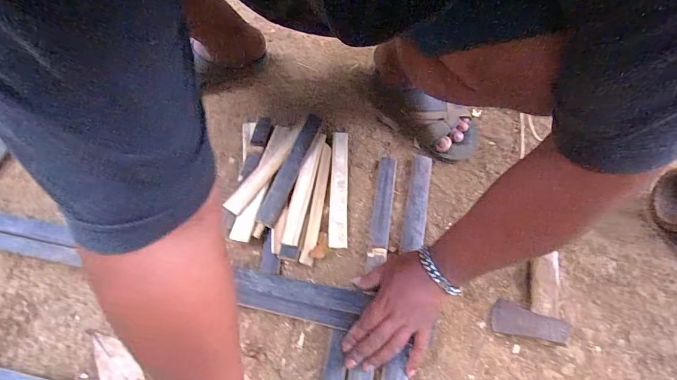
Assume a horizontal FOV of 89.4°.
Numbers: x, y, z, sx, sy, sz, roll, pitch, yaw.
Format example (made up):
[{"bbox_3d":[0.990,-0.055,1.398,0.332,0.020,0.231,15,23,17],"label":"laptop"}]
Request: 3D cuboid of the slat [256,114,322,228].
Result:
[{"bbox_3d":[-0.077,-0.043,0.562,0.032,0.012,0.214,18,61,10],"label":"slat"}]

